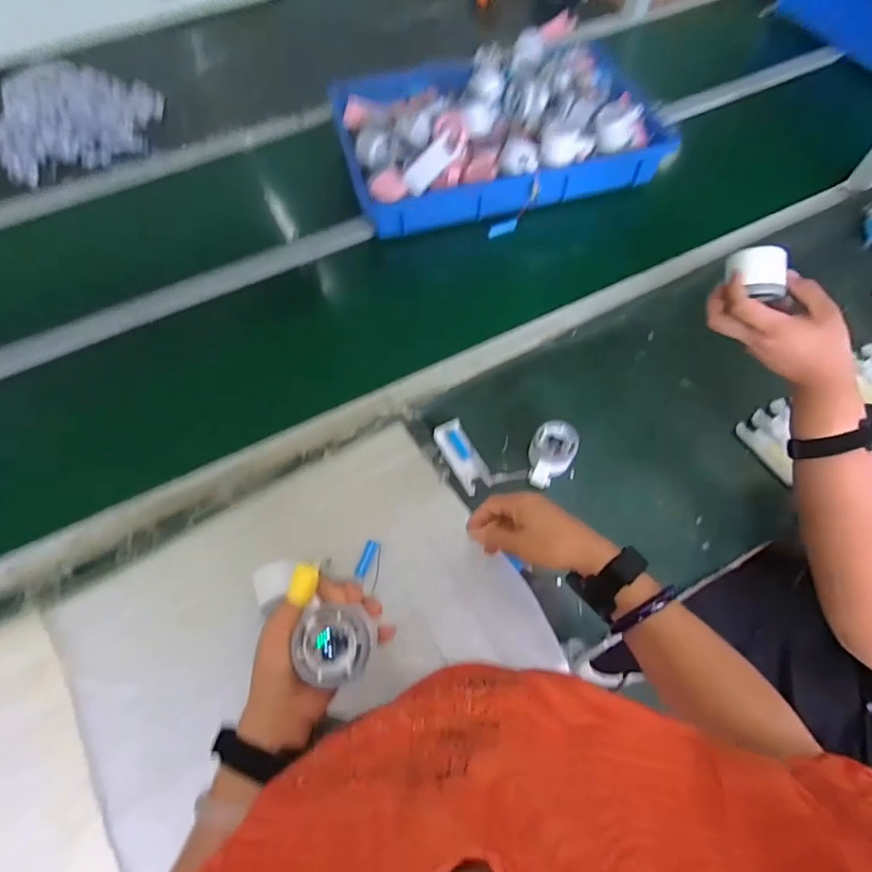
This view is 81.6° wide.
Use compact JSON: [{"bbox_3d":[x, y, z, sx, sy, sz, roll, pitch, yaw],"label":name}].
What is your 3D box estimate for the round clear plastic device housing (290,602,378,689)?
[{"bbox_3d":[-0.074,0.156,0.375,0.055,0.011,0.050,15,64,7],"label":"round clear plastic device housing"}]

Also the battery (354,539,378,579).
[{"bbox_3d":[-0.086,0.155,0.633,0.014,0.014,0.049,19,65,9],"label":"battery"}]

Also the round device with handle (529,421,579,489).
[{"bbox_3d":[0.153,0.029,0.688,0.061,0.052,0.090,21,65,10],"label":"round device with handle"}]

